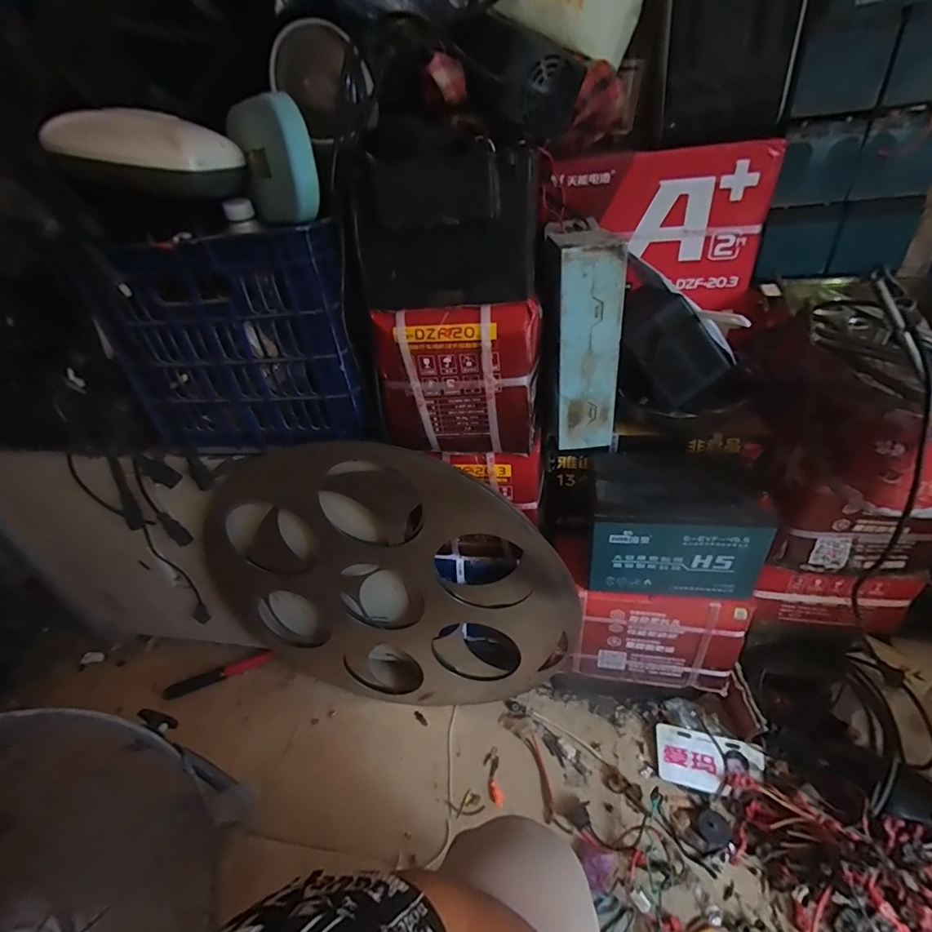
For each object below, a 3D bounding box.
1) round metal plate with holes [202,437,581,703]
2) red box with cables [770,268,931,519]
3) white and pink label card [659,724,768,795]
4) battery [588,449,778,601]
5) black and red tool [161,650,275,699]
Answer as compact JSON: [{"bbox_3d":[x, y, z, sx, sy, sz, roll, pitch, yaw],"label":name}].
[{"bbox_3d":[-0.145,0.210,0.782,0.645,0.561,0.061,2,38,13],"label":"round metal plate with holes"},{"bbox_3d":[0.527,-0.113,0.563,0.255,0.134,0.391,5,39,17],"label":"red box with cables"},{"bbox_3d":[0.400,0.493,0.768,0.157,0.011,0.084,7,51,21],"label":"white and pink label card"},{"bbox_3d":[0.291,0.078,0.661,0.210,0.167,0.132,3,38,14],"label":"battery"},{"bbox_3d":[-0.530,0.445,1.005,0.223,0.020,0.032,-19,38,-15],"label":"black and red tool"}]

